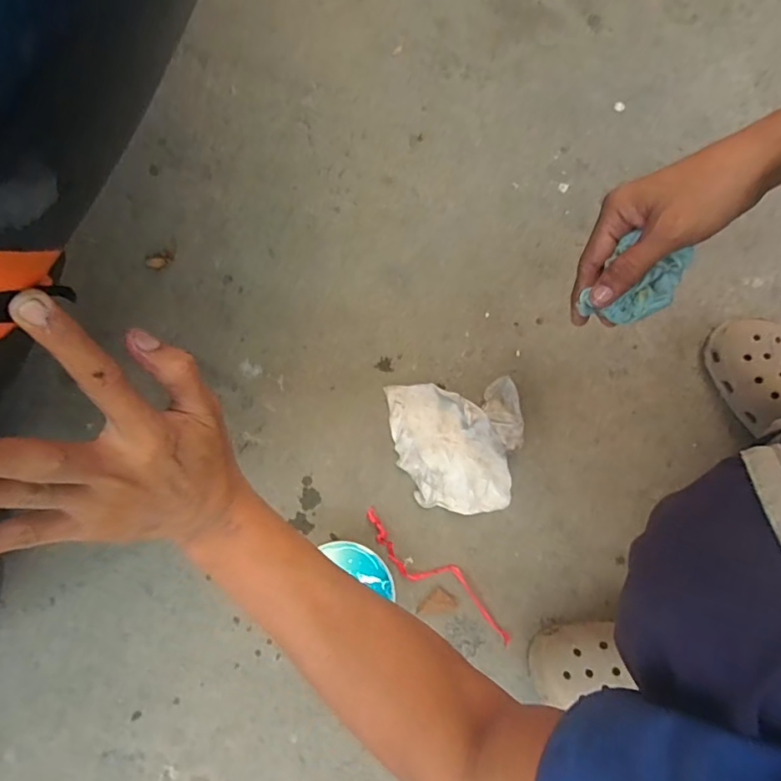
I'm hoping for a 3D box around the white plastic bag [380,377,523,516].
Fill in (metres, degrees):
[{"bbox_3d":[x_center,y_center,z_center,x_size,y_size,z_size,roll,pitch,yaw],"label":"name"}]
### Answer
[{"bbox_3d":[0.076,0.066,0.600,0.152,0.044,0.151,0,79,1],"label":"white plastic bag"}]

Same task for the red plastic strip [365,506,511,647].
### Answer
[{"bbox_3d":[0.053,0.216,0.587,0.213,0.004,0.041,34,81,7],"label":"red plastic strip"}]

